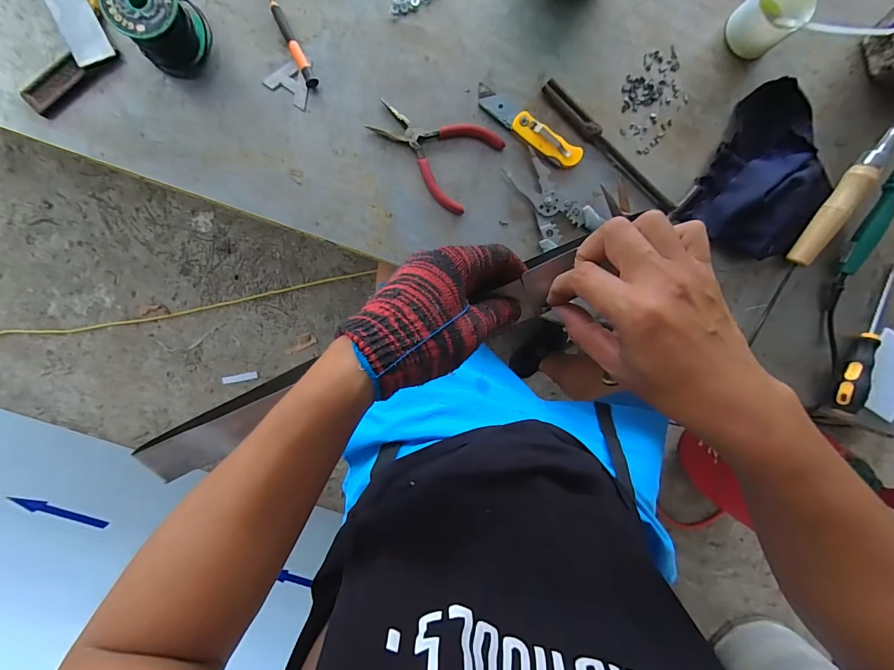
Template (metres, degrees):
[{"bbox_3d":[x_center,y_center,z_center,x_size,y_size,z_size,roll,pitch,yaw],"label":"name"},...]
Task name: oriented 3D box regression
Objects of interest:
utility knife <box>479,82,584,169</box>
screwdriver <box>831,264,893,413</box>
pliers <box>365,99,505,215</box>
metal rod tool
[{"bbox_3d":[0.095,-0.244,0.476,0.143,0.014,0.030,33,92,-5],"label":"utility knife"},{"bbox_3d":[0.539,0.005,0.516,0.030,0.029,0.191,19,93,-5],"label":"screwdriver"},{"bbox_3d":[-0.016,-0.223,0.472,0.140,0.008,0.101,34,92,-5],"label":"pliers"},{"bbox_3d":[0.196,-0.224,0.487,0.213,0.011,0.017,42,91,-5],"label":"metal rod tool"}]

